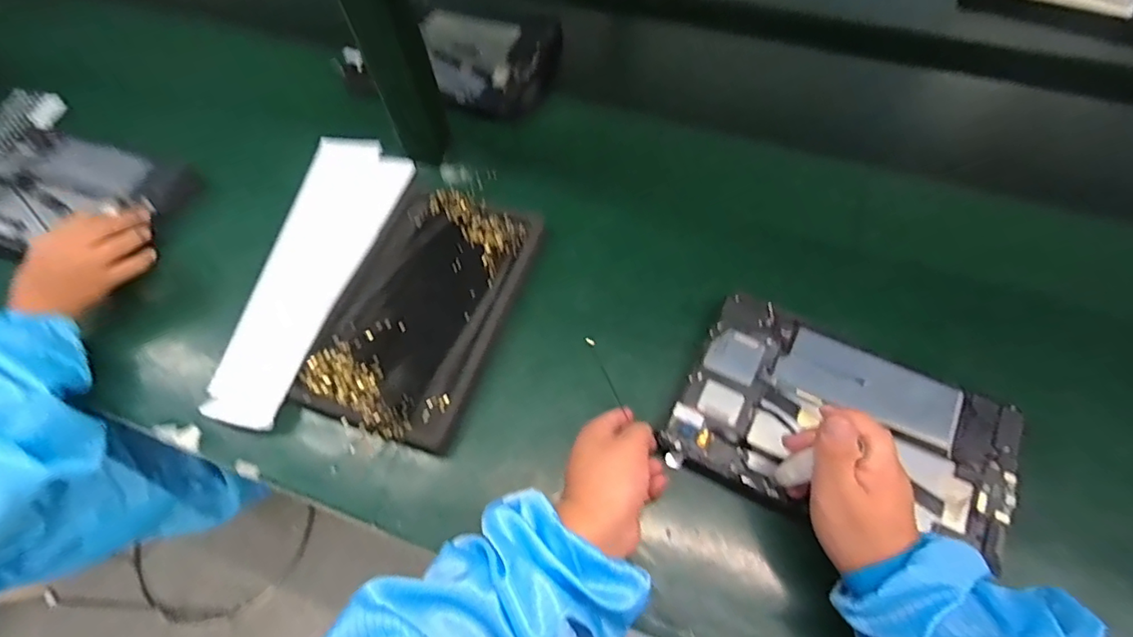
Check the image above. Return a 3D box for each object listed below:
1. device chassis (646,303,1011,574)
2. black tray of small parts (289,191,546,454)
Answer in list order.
[{"bbox_3d":[0.209,0.083,0.430,0.232,0.030,0.151,27,64,13],"label":"device chassis"},{"bbox_3d":[-0.131,-0.015,0.521,0.151,0.010,0.246,17,62,8],"label":"black tray of small parts"}]

